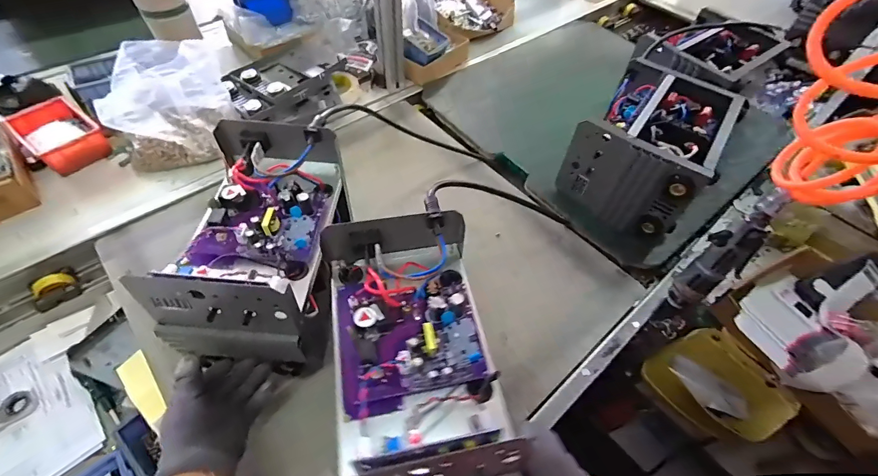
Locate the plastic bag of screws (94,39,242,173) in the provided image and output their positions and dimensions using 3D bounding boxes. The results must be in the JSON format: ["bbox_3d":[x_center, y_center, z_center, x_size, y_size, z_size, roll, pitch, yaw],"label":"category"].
[{"bbox_3d":[-0.429,-0.209,0.626,0.187,0.184,0.093,-29,61,-22],"label":"plastic bag of screws"}]

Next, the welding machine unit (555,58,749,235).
[{"bbox_3d":[0.353,-0.153,0.666,0.193,0.159,0.252,34,59,20],"label":"welding machine unit"}]

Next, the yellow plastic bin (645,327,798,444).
[{"bbox_3d":[0.408,0.223,0.578,0.069,0.144,0.158,-28,60,-21],"label":"yellow plastic bin"}]

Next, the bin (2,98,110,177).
[{"bbox_3d":[-0.657,-0.179,0.680,0.151,0.048,0.103,34,59,20],"label":"bin"}]

